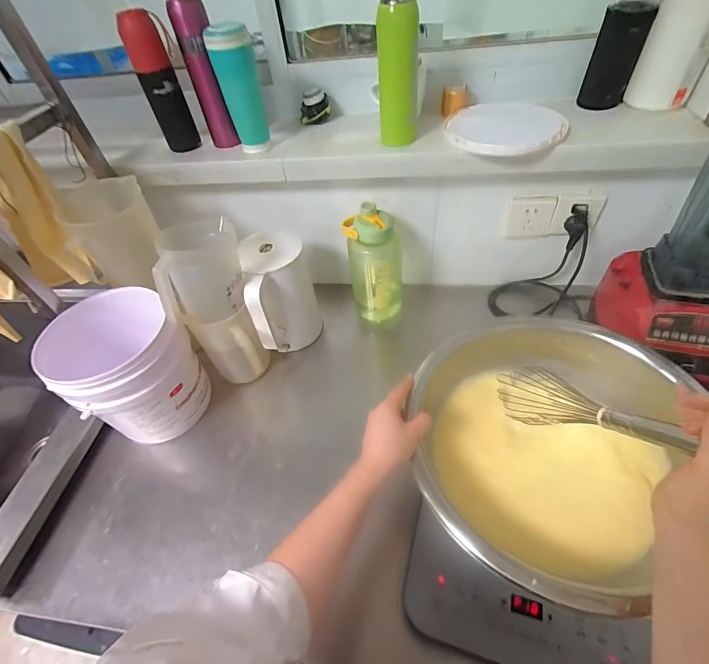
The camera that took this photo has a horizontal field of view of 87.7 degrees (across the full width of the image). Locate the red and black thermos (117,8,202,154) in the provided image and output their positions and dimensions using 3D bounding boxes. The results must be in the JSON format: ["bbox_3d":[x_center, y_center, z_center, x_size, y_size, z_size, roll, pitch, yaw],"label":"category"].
[{"bbox_3d":[-0.366,-0.473,0.715,0.073,0.223,0.061,-20,50,-10],"label":"red and black thermos"}]

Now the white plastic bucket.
[{"bbox_3d":[-0.401,0.074,0.678,0.192,0.219,0.199,-4,49,4],"label":"white plastic bucket"}]

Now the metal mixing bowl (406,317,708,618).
[{"bbox_3d":[0.268,0.147,0.545,0.316,0.165,0.366,-37,55,-24],"label":"metal mixing bowl"}]

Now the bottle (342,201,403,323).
[{"bbox_3d":[0.045,-0.133,0.801,0.118,0.265,0.095,-1,49,6],"label":"bottle"}]

